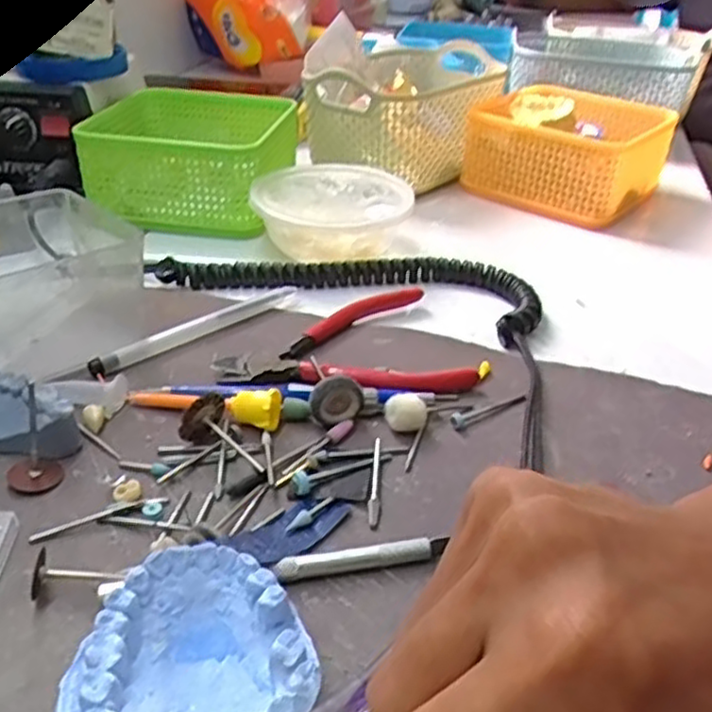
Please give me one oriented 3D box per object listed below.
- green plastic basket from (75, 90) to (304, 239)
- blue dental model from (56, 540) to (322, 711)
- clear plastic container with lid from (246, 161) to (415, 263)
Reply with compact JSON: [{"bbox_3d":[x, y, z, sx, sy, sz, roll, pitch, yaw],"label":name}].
[{"bbox_3d":[-0.117,-0.150,0.543,0.129,0.057,0.135,8,34,8],"label":"green plastic basket"},{"bbox_3d":[-0.048,0.089,0.217,0.067,0.029,0.056,-3,35,-10],"label":"blue dental model"},{"bbox_3d":[-0.018,-0.094,0.485,0.102,0.040,0.103,-5,35,-12],"label":"clear plastic container with lid"}]

